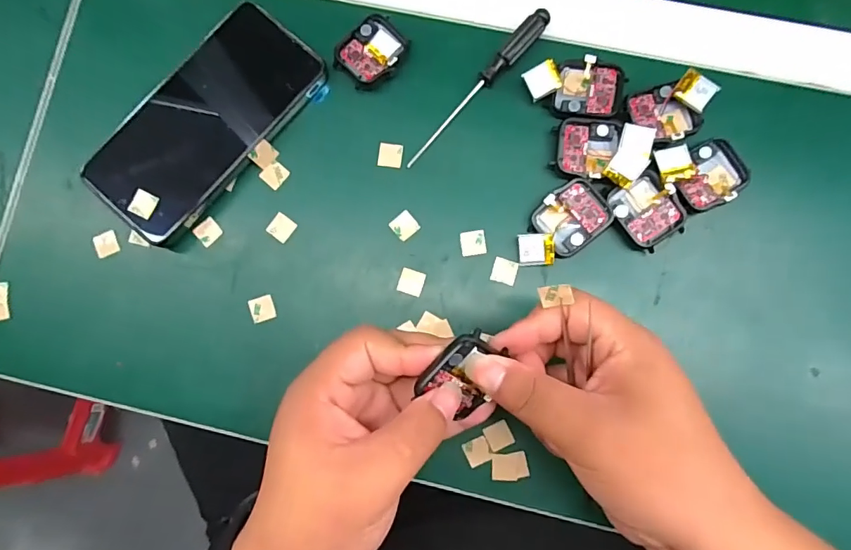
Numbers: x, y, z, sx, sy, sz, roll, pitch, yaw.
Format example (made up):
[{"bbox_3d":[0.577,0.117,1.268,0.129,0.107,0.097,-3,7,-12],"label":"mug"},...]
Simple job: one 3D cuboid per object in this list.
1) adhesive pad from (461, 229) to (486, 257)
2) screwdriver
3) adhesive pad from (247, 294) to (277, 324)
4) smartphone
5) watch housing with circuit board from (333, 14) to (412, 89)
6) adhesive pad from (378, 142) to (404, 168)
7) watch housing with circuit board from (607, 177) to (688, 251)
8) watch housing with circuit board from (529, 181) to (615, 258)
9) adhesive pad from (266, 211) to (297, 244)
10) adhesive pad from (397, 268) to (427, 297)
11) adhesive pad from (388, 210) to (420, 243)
[{"bbox_3d":[0.031,-0.021,0.310,0.016,0.004,0.016,-7,84,2],"label":"adhesive pad"},{"bbox_3d":[0.035,-0.121,0.315,0.012,0.013,0.130,41,87,6],"label":"screwdriver"},{"bbox_3d":[-0.106,0.022,0.312,0.015,0.004,0.016,-19,84,0],"label":"adhesive pad"},{"bbox_3d":[-0.144,-0.100,0.314,0.074,0.011,0.160,42,85,-1],"label":"smartphone"},{"bbox_3d":[-0.035,-0.148,0.321,0.045,0.010,0.039,-44,84,-2],"label":"watch housing with circuit board"},{"bbox_3d":[-0.023,-0.080,0.319,0.015,0.004,0.016,8,84,3],"label":"adhesive pad"},{"bbox_3d":[0.138,-0.039,0.300,0.037,0.010,0.041,-33,84,-1],"label":"watch housing with circuit board"},{"bbox_3d":[0.091,-0.036,0.301,0.043,0.007,0.038,-45,87,13],"label":"watch housing with circuit board"},{"bbox_3d":[-0.095,-0.031,0.317,0.016,0.004,0.016,34,86,5],"label":"adhesive pad"},{"bbox_3d":[-0.009,0.005,0.310,0.016,0.004,0.016,17,85,4],"label":"adhesive pad"},{"bbox_3d":[-0.014,-0.032,0.313,0.016,0.004,0.016,-40,84,-2],"label":"adhesive pad"}]

